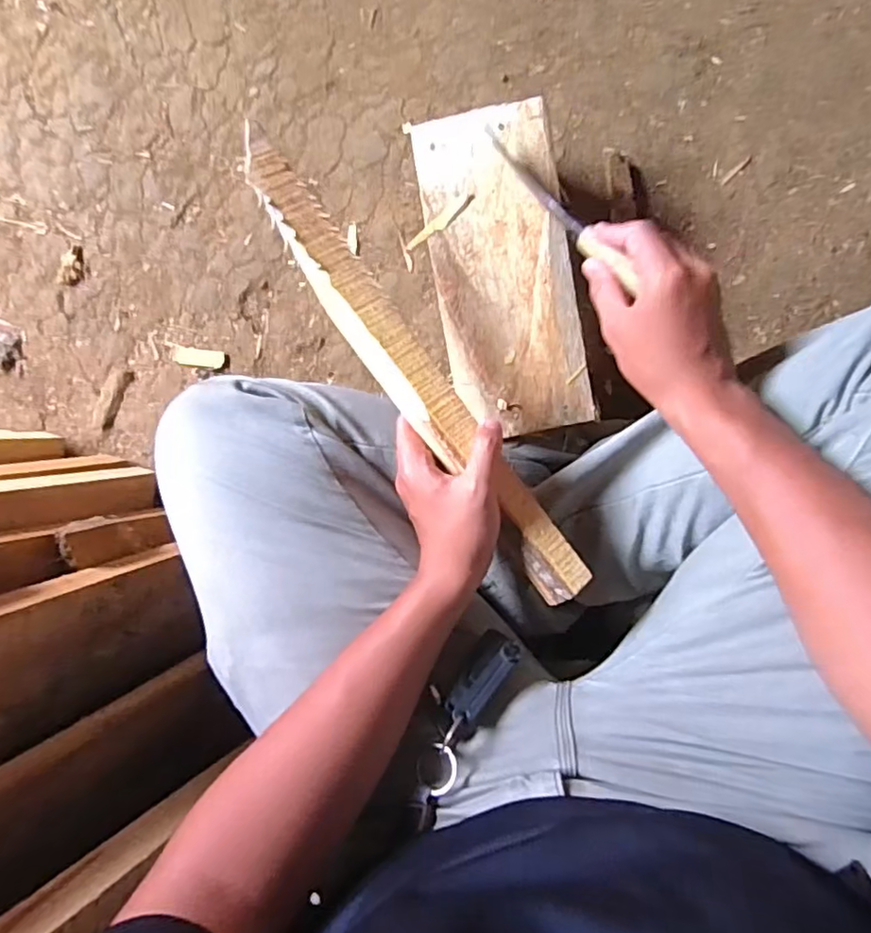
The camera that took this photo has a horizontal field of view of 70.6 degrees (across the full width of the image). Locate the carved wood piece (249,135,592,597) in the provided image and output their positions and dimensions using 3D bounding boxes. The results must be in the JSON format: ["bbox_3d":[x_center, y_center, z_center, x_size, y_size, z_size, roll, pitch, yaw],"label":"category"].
[{"bbox_3d":[-0.020,-0.067,0.447,0.041,0.022,0.396,-36,91,8],"label":"carved wood piece"}]

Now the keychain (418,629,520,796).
[{"bbox_3d":[0.021,0.169,0.427,0.029,0.023,0.112,29,70,8],"label":"keychain"}]

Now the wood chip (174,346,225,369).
[{"bbox_3d":[-0.284,-0.131,0.736,0.069,0.008,0.022,9,93,9],"label":"wood chip"}]

